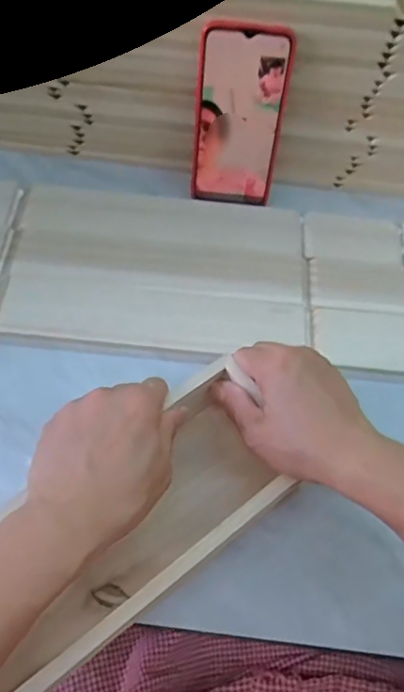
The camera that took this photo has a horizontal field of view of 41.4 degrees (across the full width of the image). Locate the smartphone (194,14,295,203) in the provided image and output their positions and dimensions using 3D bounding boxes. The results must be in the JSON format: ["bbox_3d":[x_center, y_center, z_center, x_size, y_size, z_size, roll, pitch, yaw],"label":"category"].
[{"bbox_3d":[0.033,-0.200,0.481,0.078,0.159,0.006,6,48,0],"label":"smartphone"}]

